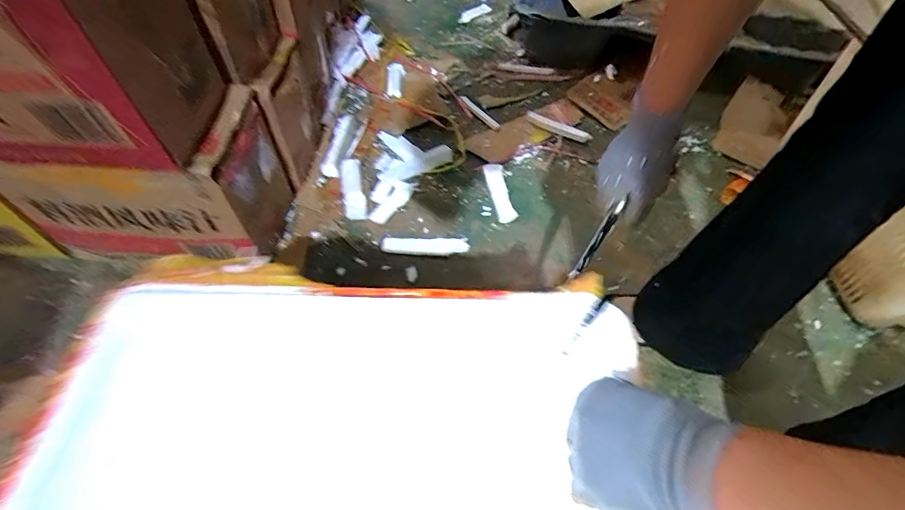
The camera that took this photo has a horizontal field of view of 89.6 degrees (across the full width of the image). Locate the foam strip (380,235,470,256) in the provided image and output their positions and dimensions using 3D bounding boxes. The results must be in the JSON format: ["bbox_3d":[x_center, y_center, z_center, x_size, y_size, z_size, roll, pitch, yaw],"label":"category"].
[{"bbox_3d":[-0.046,-0.017,0.766,0.143,0.007,0.035,1,55,-3],"label":"foam strip"}]

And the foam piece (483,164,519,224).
[{"bbox_3d":[0.088,-0.120,0.845,0.035,0.010,0.144,-7,56,-8],"label":"foam piece"}]

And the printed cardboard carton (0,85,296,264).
[{"bbox_3d":[-0.438,-0.114,0.671,0.313,0.234,0.199,8,55,2],"label":"printed cardboard carton"}]

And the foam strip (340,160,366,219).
[{"bbox_3d":[-0.177,-0.121,0.812,0.037,0.010,0.134,-8,56,-9],"label":"foam strip"}]

